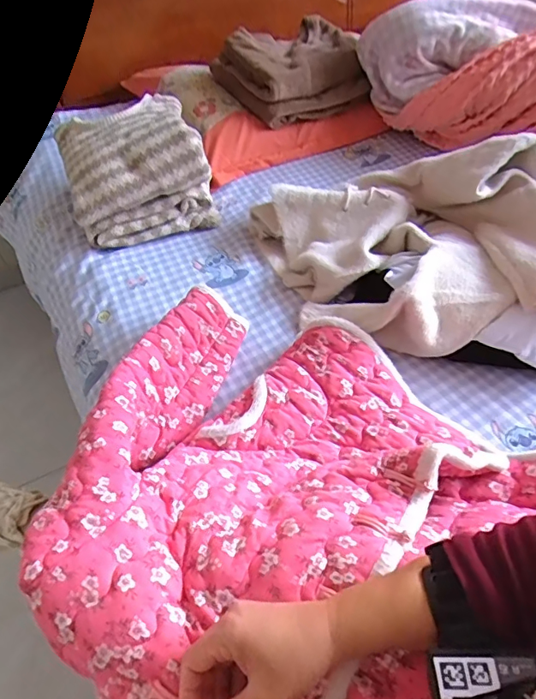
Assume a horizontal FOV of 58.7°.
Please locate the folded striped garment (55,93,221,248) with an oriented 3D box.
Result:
[{"bbox_3d":[-0.257,-0.362,0.949,0.261,0.170,0.261,-14,52,-8],"label":"folded striped garment"}]

